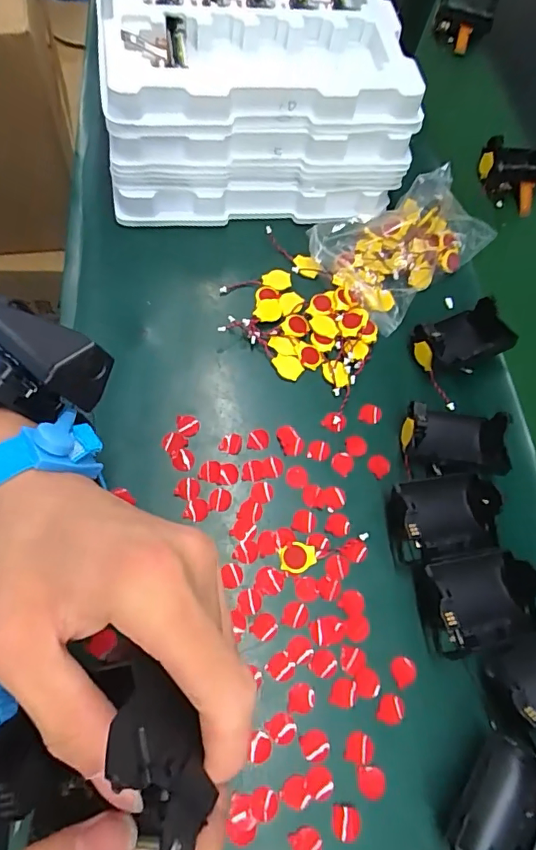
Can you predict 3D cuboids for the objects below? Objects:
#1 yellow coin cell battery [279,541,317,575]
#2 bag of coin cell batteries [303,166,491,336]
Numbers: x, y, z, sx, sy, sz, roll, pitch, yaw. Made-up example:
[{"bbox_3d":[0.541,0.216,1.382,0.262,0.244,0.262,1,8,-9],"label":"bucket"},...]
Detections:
[{"bbox_3d":[0.020,0.088,0.325,0.024,0.004,0.020,-7,67,-6],"label":"yellow coin cell battery"},{"bbox_3d":[0.121,-0.164,0.426,0.154,0.030,0.101,-39,74,-18],"label":"bag of coin cell batteries"}]

